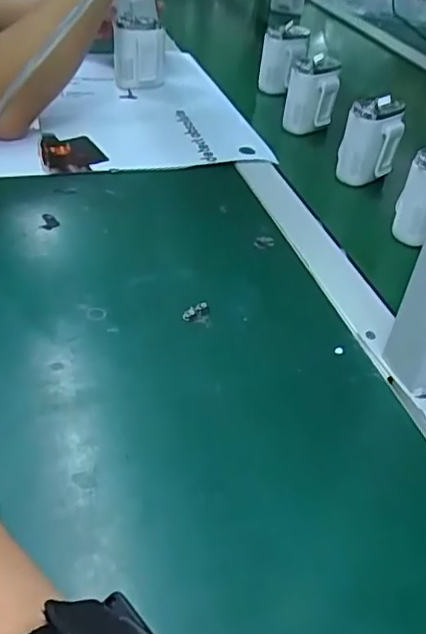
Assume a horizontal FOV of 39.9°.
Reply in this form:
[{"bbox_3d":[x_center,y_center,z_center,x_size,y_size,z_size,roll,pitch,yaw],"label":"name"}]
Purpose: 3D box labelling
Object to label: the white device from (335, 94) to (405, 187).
[{"bbox_3d":[0.165,-0.183,0.618,0.057,0.089,0.036,16,41,12],"label":"white device"}]

